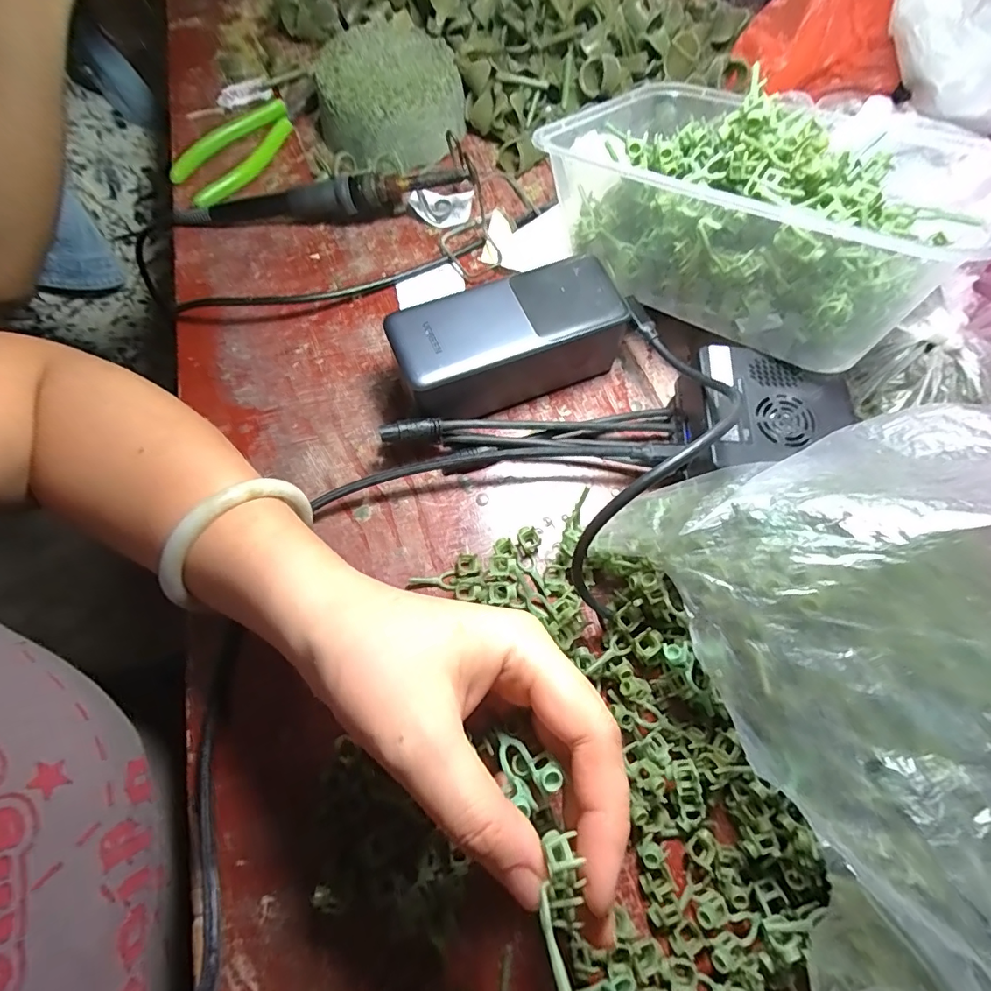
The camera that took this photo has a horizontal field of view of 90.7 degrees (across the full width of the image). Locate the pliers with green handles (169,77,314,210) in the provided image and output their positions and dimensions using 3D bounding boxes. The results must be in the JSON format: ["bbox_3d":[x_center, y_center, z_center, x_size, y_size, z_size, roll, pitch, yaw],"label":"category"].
[{"bbox_3d":[-0.187,-0.268,0.367,0.047,0.018,0.145,22,71,8],"label":"pliers with green handles"}]

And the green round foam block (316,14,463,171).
[{"bbox_3d":[-0.079,-0.293,0.359,0.106,0.049,0.111,-24,71,-8],"label":"green round foam block"}]

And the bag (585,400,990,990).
[{"bbox_3d":[0.166,0.082,0.176,0.159,0.121,0.237,-20,71,-7],"label":"bag"}]

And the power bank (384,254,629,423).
[{"bbox_3d":[0.010,-0.087,0.283,0.126,0.050,0.057,-22,71,-8],"label":"power bank"}]

